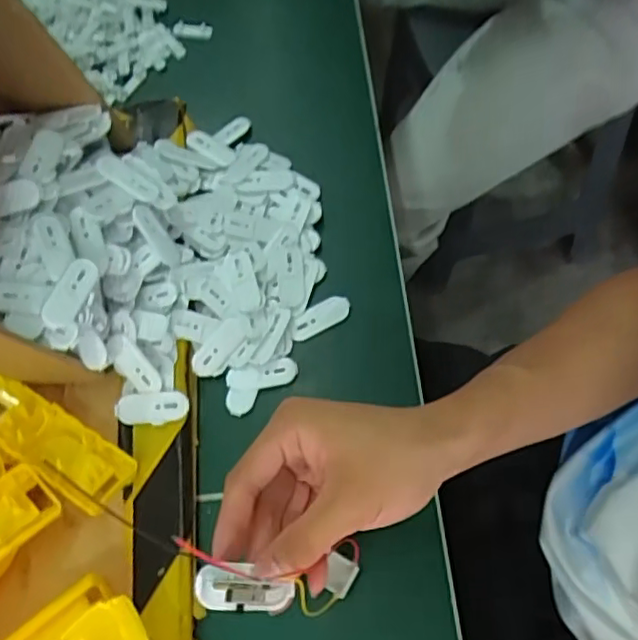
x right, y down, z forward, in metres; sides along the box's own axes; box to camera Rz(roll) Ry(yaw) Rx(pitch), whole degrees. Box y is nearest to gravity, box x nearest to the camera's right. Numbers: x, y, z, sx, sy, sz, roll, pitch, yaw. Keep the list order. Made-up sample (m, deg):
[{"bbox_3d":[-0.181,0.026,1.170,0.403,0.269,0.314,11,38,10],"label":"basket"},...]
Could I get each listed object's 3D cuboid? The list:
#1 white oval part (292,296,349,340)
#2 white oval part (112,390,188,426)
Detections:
[{"bbox_3d":[0.001,-0.002,0.457,0.047,0.004,0.020,-28,90,-7],"label":"white oval part"},{"bbox_3d":[-0.115,0.060,0.424,0.050,0.004,0.021,-4,83,4],"label":"white oval part"}]

